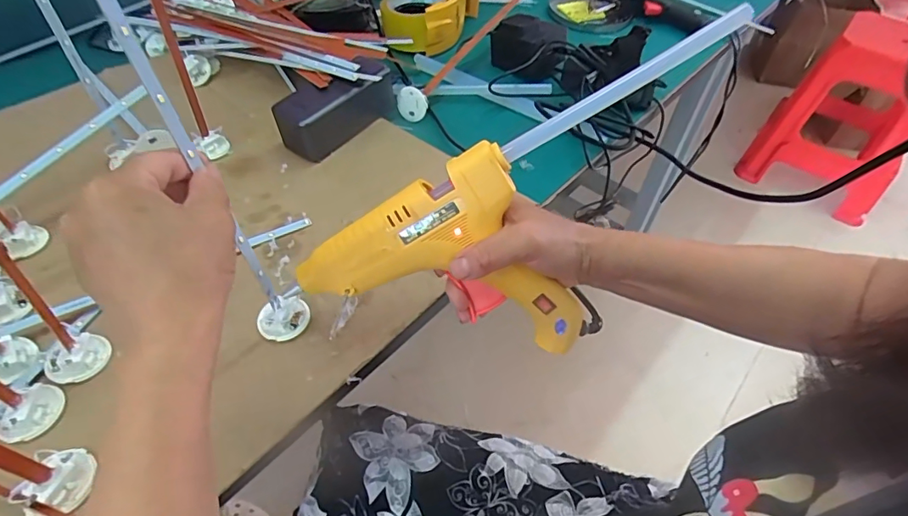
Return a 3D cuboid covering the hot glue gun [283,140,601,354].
[{"bbox_3d":[0.008,-0.015,0.348,0.217,0.128,0.039,13,24,-3],"label":"hot glue gun"}]

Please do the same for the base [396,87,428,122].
[{"bbox_3d":[-0.049,-0.180,0.576,0.039,0.037,0.007,50,34,-1],"label":"base"}]

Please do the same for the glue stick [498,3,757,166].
[{"bbox_3d":[0.107,-0.109,0.312,0.170,0.011,0.009,-29,52,6],"label":"glue stick"}]

